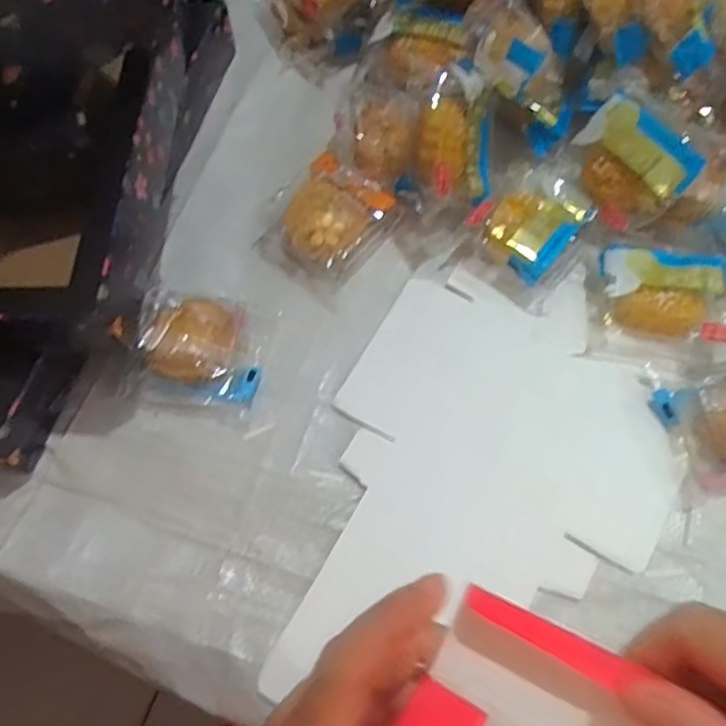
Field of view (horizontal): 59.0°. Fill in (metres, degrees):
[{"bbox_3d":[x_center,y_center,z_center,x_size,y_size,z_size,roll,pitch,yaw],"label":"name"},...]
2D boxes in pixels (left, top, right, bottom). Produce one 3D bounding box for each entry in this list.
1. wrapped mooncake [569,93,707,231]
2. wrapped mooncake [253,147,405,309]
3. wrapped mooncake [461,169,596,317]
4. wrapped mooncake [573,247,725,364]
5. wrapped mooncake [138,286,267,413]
[{"bbox_3d":[0.201,-0.150,0.485,0.029,0.074,0.091,-12,60,-47],"label":"wrapped mooncake"},{"bbox_3d":[-0.032,-0.114,0.524,0.090,0.037,0.101,32,72,14],"label":"wrapped mooncake"},{"bbox_3d":[0.138,-0.106,0.511,0.086,0.039,0.105,37,74,16],"label":"wrapped mooncake"},{"bbox_3d":[0.224,-0.043,0.484,0.098,0.034,0.081,6,68,5],"label":"wrapped mooncake"},{"bbox_3d":[-0.122,-0.010,0.483,0.086,0.045,0.084,6,68,5],"label":"wrapped mooncake"}]

